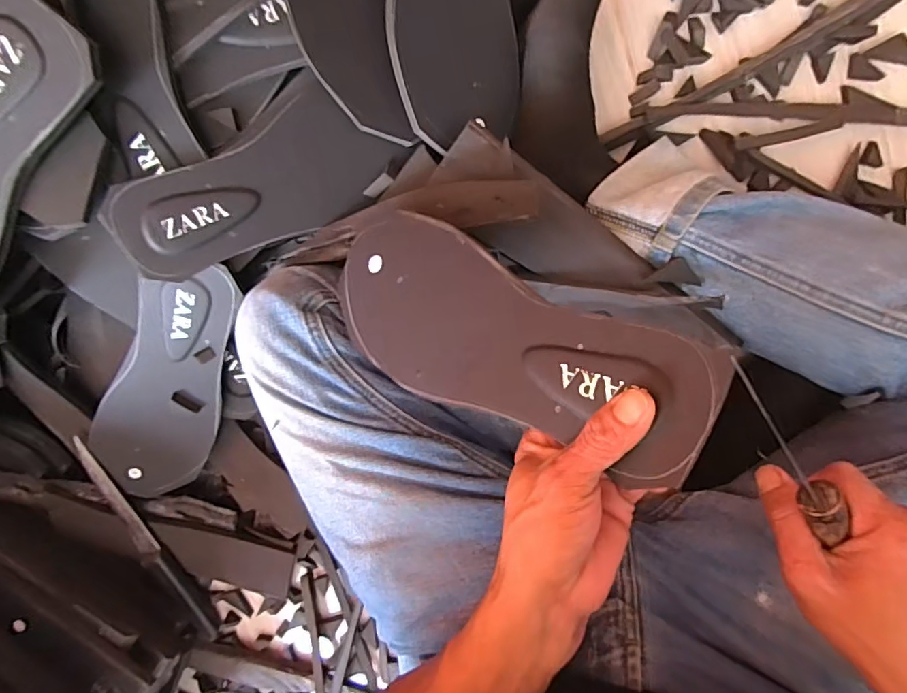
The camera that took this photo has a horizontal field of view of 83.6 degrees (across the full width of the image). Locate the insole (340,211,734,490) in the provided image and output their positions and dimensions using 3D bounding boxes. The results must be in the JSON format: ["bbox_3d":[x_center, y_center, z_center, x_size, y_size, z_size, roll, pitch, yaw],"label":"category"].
[{"bbox_3d":[0.021,-0.007,0.296,0.245,0.008,0.096,26,99,32],"label":"insole"}]

